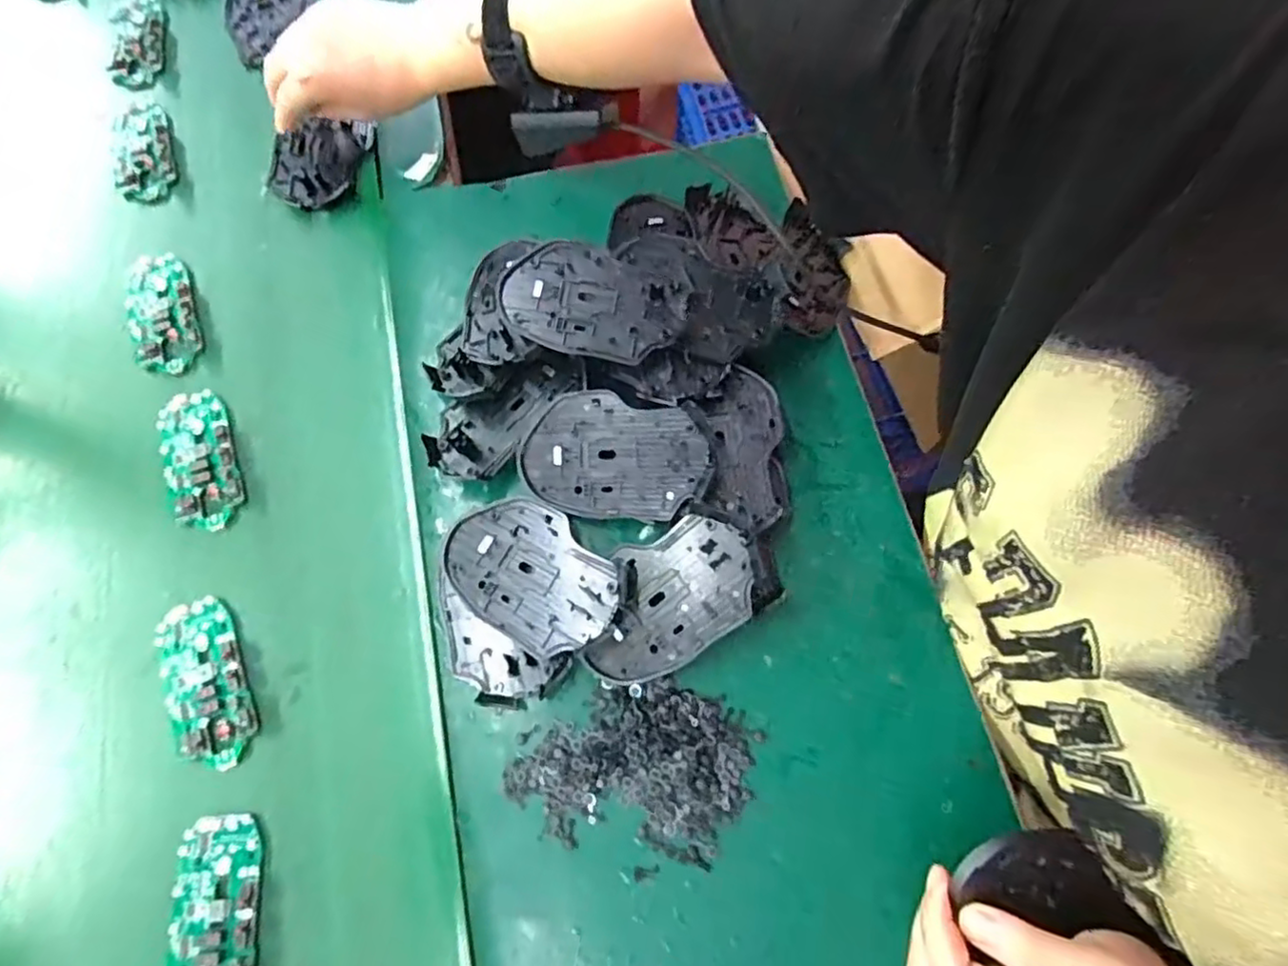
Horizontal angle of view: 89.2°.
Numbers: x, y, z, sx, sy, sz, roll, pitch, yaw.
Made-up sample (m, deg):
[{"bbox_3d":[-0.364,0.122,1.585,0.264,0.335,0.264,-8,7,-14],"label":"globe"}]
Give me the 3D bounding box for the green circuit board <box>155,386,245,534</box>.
[{"bbox_3d":[-0.293,-0.017,0.427,0.043,0.011,0.100,-23,72,-6],"label":"green circuit board"}]

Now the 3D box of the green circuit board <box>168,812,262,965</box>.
[{"bbox_3d":[-0.227,0.230,0.345,0.044,0.009,0.097,-10,71,-2],"label":"green circuit board"}]

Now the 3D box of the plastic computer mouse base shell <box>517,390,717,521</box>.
[{"bbox_3d":[-0.016,-0.017,0.401,0.115,0.019,0.072,5,92,8],"label":"plastic computer mouse base shell"}]

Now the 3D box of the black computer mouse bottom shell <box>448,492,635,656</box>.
[{"bbox_3d":[-0.066,0.053,0.387,0.110,0.019,0.072,34,75,12],"label":"black computer mouse bottom shell"}]

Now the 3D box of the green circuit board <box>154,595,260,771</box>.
[{"bbox_3d":[-0.259,0.117,0.384,0.045,0.008,0.099,-23,72,-7],"label":"green circuit board"}]

